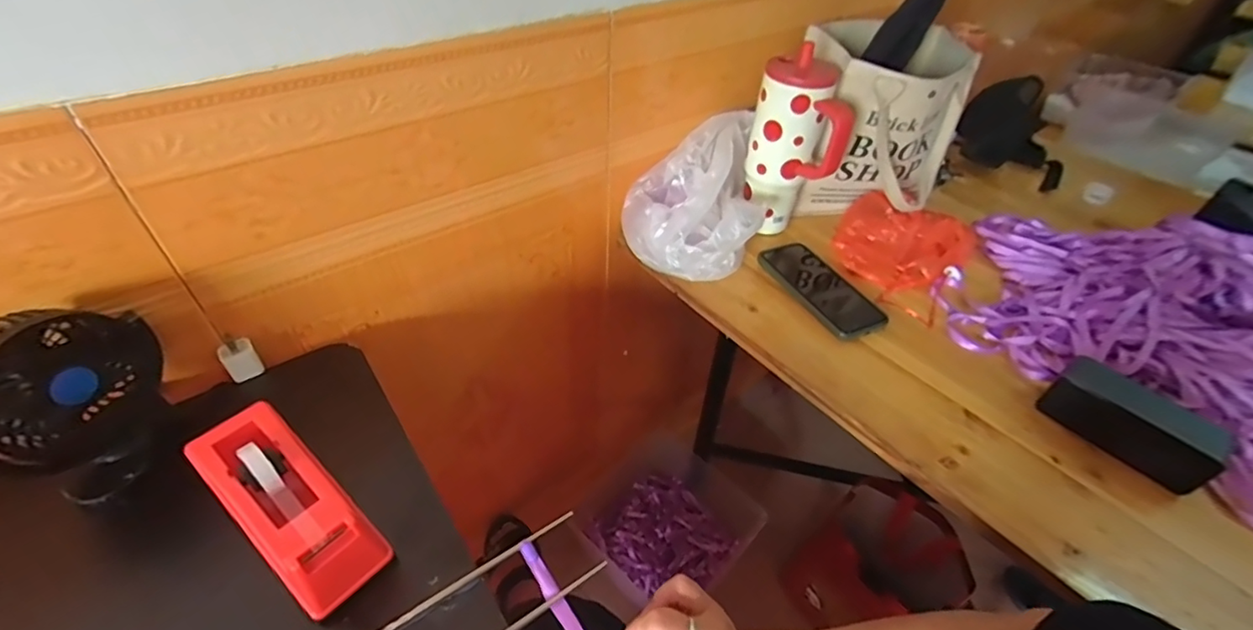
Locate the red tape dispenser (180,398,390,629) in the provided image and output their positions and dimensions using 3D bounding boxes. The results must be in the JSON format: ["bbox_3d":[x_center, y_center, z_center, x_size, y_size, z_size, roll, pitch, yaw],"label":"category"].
[{"bbox_3d":[-0.242,0.135,0.392,0.154,0.066,0.061,31,50,26],"label":"red tape dispenser"}]

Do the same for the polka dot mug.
[{"bbox_3d":[0.211,-0.202,0.683,0.118,0.204,0.093,25,48,21],"label":"polka dot mug"}]

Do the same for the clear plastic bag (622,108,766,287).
[{"bbox_3d":[0.078,-0.147,0.681,0.156,0.117,0.216,6,44,2],"label":"clear plastic bag"}]

